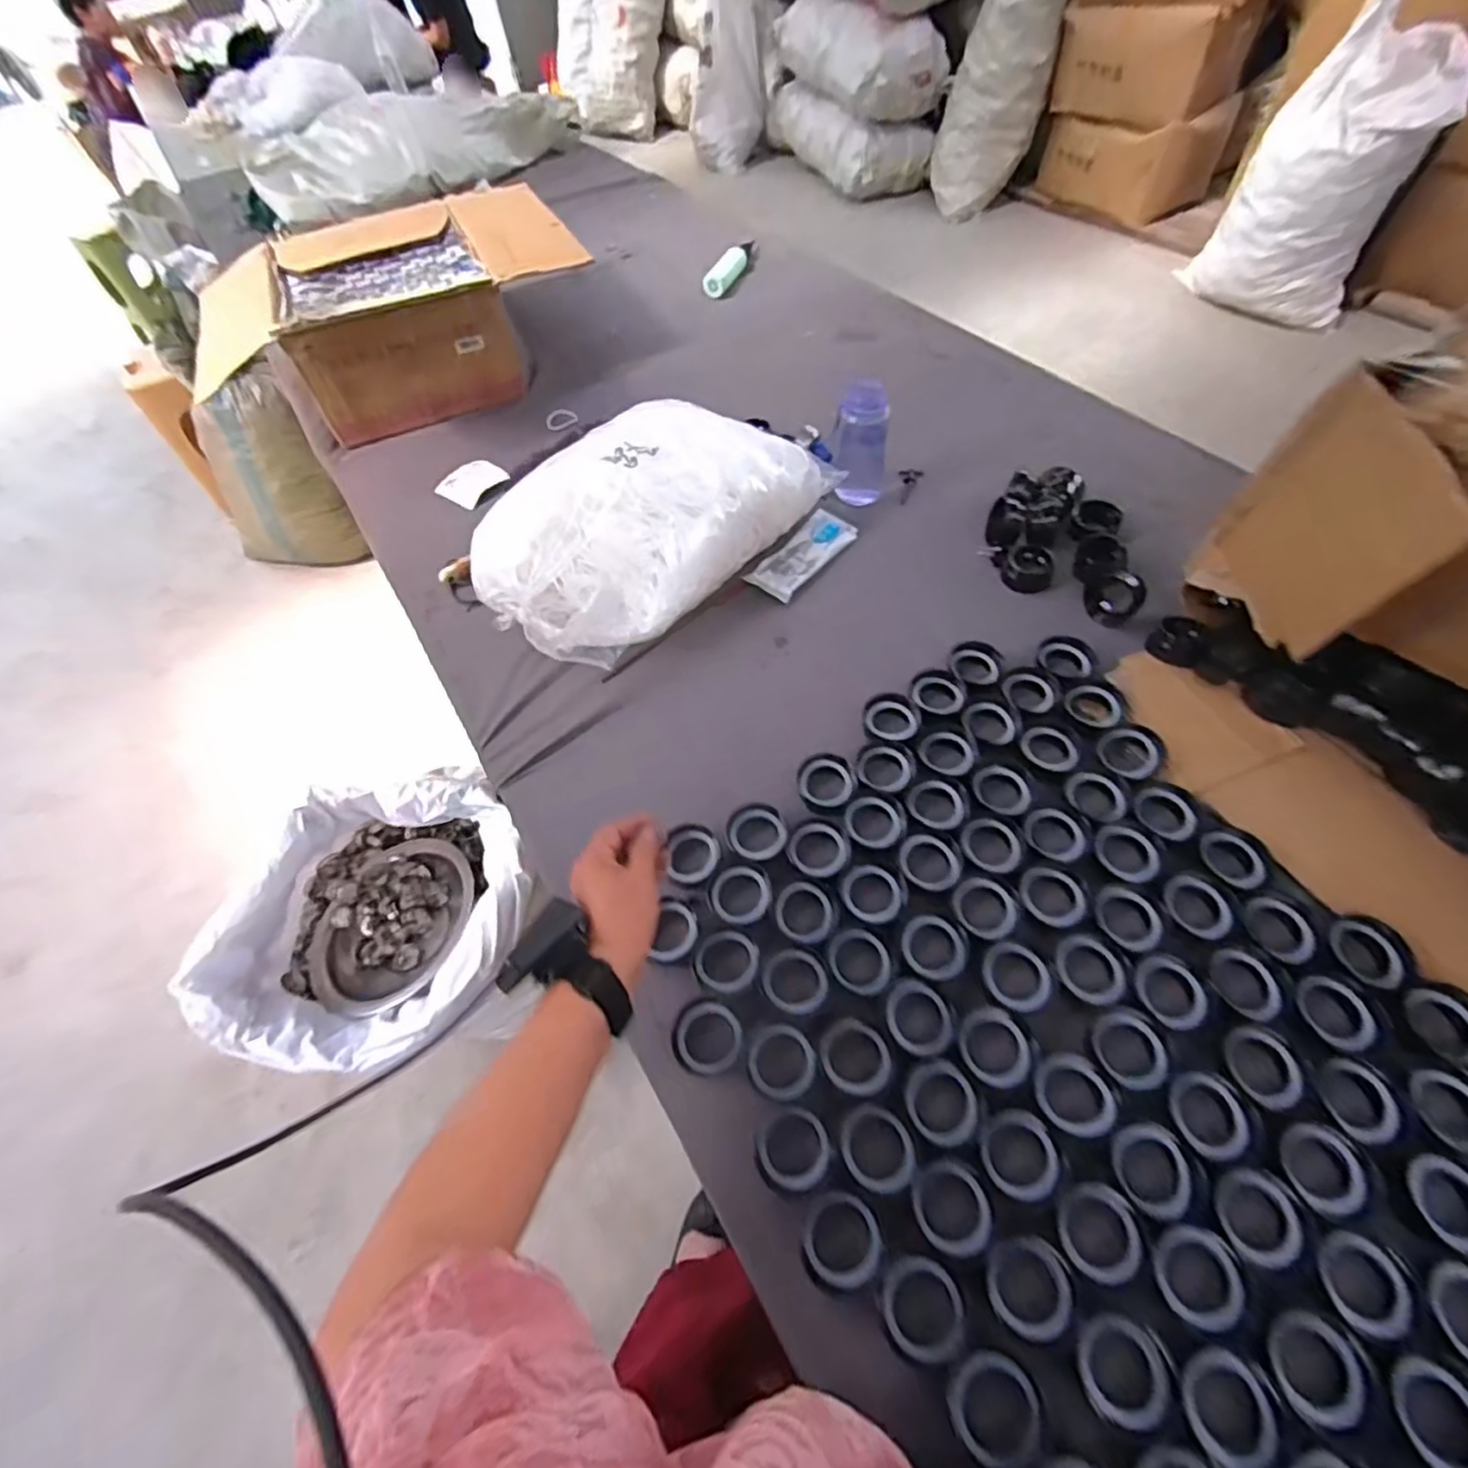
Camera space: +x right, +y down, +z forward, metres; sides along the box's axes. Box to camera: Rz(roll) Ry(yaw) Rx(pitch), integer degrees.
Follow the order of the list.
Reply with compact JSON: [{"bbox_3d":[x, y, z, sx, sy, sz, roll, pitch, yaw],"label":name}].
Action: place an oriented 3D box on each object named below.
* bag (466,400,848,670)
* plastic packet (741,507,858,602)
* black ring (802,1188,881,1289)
[{"bbox_3d":[-0.116,-0.310,0.864,0.268,0.148,0.482,33,66,23],"label":"bag"},{"bbox_3d":[0.107,-0.277,0.942,0.078,0.014,0.191,35,67,24],"label":"plastic packet"},{"bbox_3d":[0.087,0.411,0.506,0.062,0.010,0.061,0,58,5],"label":"black ring"}]

